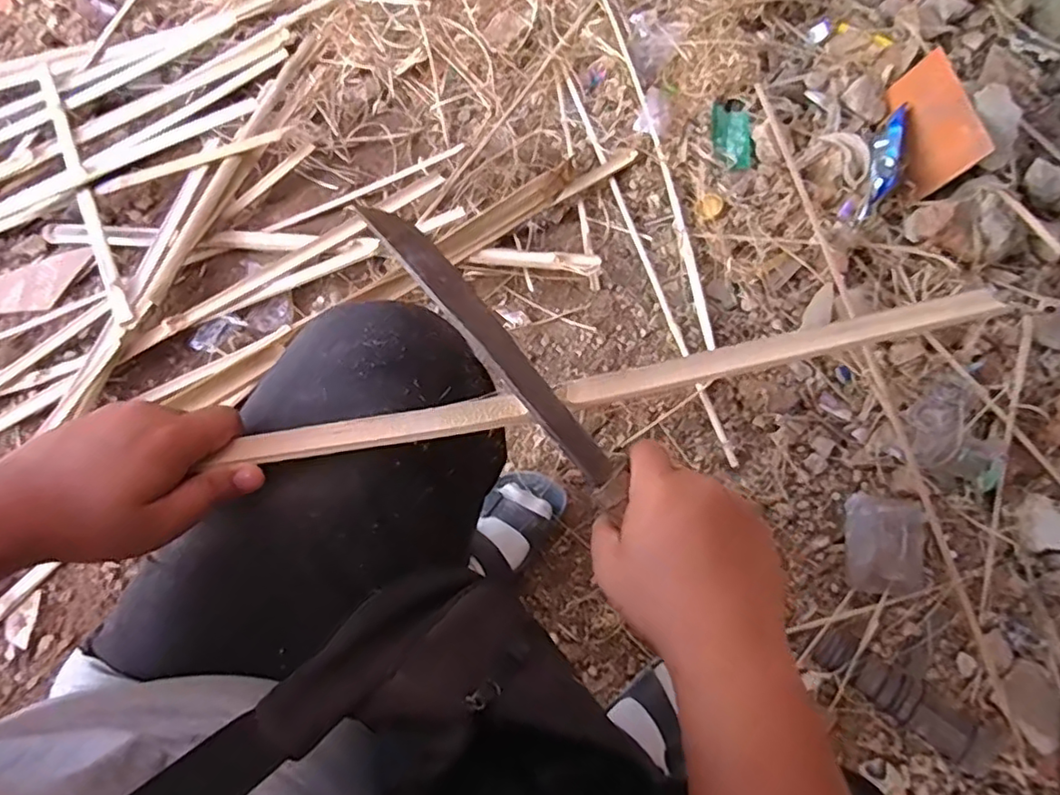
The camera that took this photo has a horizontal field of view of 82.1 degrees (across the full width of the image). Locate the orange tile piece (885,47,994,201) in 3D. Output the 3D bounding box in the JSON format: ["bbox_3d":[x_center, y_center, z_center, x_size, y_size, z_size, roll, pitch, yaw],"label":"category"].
[{"bbox_3d":[0.589,-0.407,0.902,0.015,0.103,0.211,14,59,-35],"label":"orange tile piece"}]

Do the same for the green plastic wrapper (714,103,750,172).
[{"bbox_3d":[0.315,-0.404,0.946,0.056,0.016,0.112,0,71,2],"label":"green plastic wrapper"}]

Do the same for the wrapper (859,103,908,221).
[{"bbox_3d":[0.516,-0.344,0.886,0.029,0.049,0.187,20,69,8],"label":"wrapper"}]

